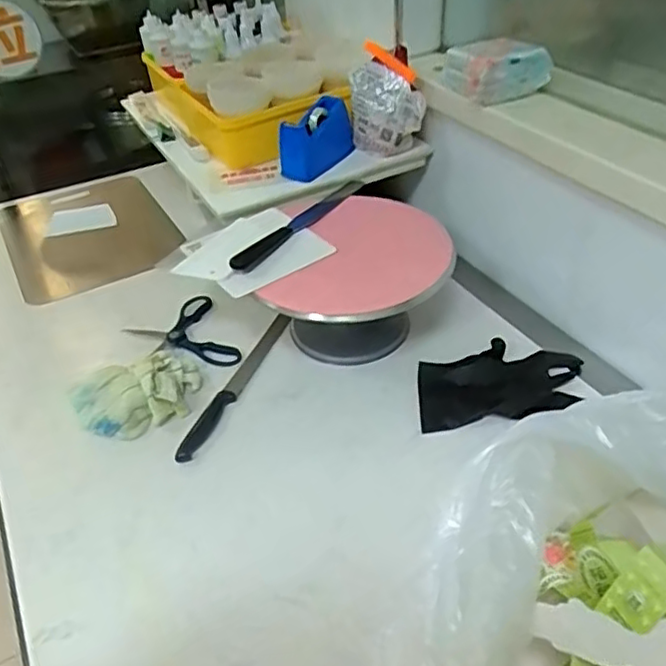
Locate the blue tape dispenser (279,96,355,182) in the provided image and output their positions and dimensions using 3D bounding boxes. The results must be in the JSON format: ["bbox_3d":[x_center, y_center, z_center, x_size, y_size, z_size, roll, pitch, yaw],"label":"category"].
[{"bbox_3d":[-0.026,-0.317,1.041,0.057,0.092,0.137,20,46,27],"label":"blue tape dispenser"}]

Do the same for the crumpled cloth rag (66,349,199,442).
[{"bbox_3d":[-0.260,0.081,0.865,0.165,0.043,0.117,-26,45,-24],"label":"crumpled cloth rag"}]

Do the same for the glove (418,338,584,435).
[{"bbox_3d":[0.229,0.071,0.865,0.244,0.029,0.118,-11,41,-5],"label":"glove"}]

